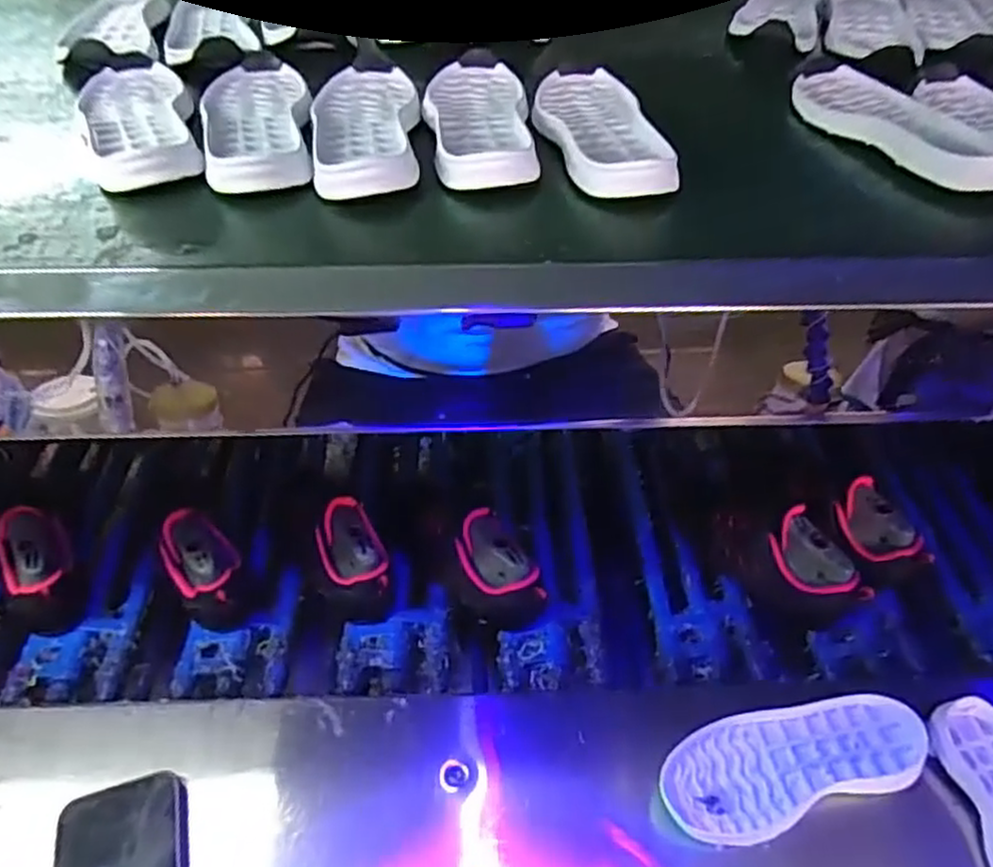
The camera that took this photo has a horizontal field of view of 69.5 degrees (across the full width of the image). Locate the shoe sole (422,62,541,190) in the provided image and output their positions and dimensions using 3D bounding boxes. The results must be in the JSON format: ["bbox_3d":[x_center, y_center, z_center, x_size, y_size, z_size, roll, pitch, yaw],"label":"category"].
[{"bbox_3d":[-0.013,-0.239,0.528,0.076,0.021,0.198,-1,49,-3],"label":"shoe sole"}]

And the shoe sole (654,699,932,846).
[{"bbox_3d":[0.216,0.238,0.523,0.197,0.020,0.080,-12,50,-12],"label":"shoe sole"}]

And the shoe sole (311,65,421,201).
[{"bbox_3d":[-0.095,-0.227,0.522,0.079,0.023,0.196,-4,49,-6],"label":"shoe sole"}]

